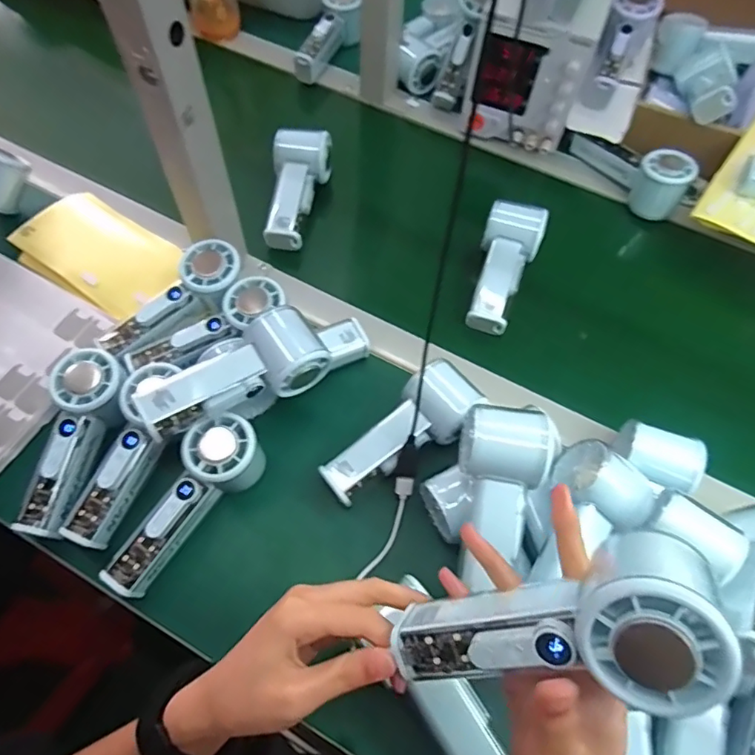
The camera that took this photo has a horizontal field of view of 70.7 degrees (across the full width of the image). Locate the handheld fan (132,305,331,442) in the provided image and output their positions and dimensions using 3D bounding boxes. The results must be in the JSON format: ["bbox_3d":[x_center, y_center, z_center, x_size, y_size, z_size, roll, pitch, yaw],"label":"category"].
[{"bbox_3d":[-0.113,0.004,0.437,0.147,0.055,0.057,-33,67,-19],"label":"handheld fan"}]

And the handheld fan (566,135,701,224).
[{"bbox_3d":[0.309,-0.261,0.647,0.052,0.062,0.152,-30,66,-17],"label":"handheld fan"}]

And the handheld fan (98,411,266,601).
[{"bbox_3d":[-0.148,0.102,0.428,0.053,0.050,0.150,33,79,15],"label":"handheld fan"}]

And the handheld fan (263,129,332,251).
[{"bbox_3d":[-0.097,-0.212,0.608,0.057,0.047,0.146,11,75,4],"label":"handheld fan"}]

